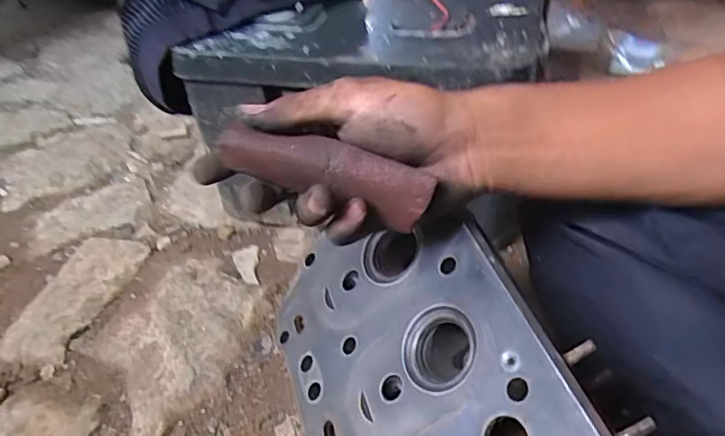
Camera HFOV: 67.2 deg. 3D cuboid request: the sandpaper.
[{"bbox_3d":[-0.021,-0.025,0.308,0.116,0.035,0.014,17,42,0],"label":"sandpaper"}]

